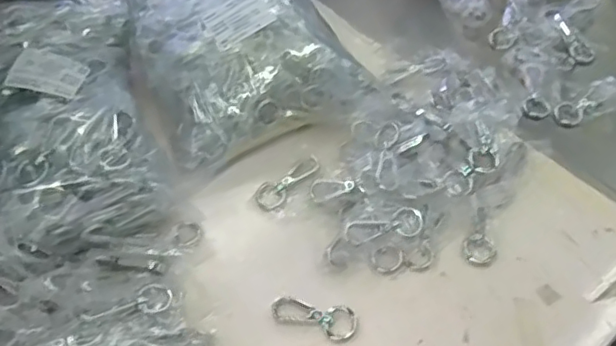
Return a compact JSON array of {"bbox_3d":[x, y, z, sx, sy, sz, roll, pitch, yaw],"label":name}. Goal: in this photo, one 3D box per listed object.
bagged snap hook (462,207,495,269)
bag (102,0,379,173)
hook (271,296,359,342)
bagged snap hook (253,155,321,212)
[{"bbox_3d":[0.125,0.047,0.431,0.023,0.007,0.044,10,70,9],"label":"bagged snap hook"},{"bbox_3d":[-0.071,-0.123,0.500,0.165,0.057,0.224,-28,68,-2],"label":"bag"},{"bbox_3d":[0.004,0.096,0.402,0.060,0.008,0.025,12,54,10],"label":"hook"},{"bbox_3d":[-0.017,0.006,0.464,0.057,0.012,0.023,-37,60,-23],"label":"bagged snap hook"}]

